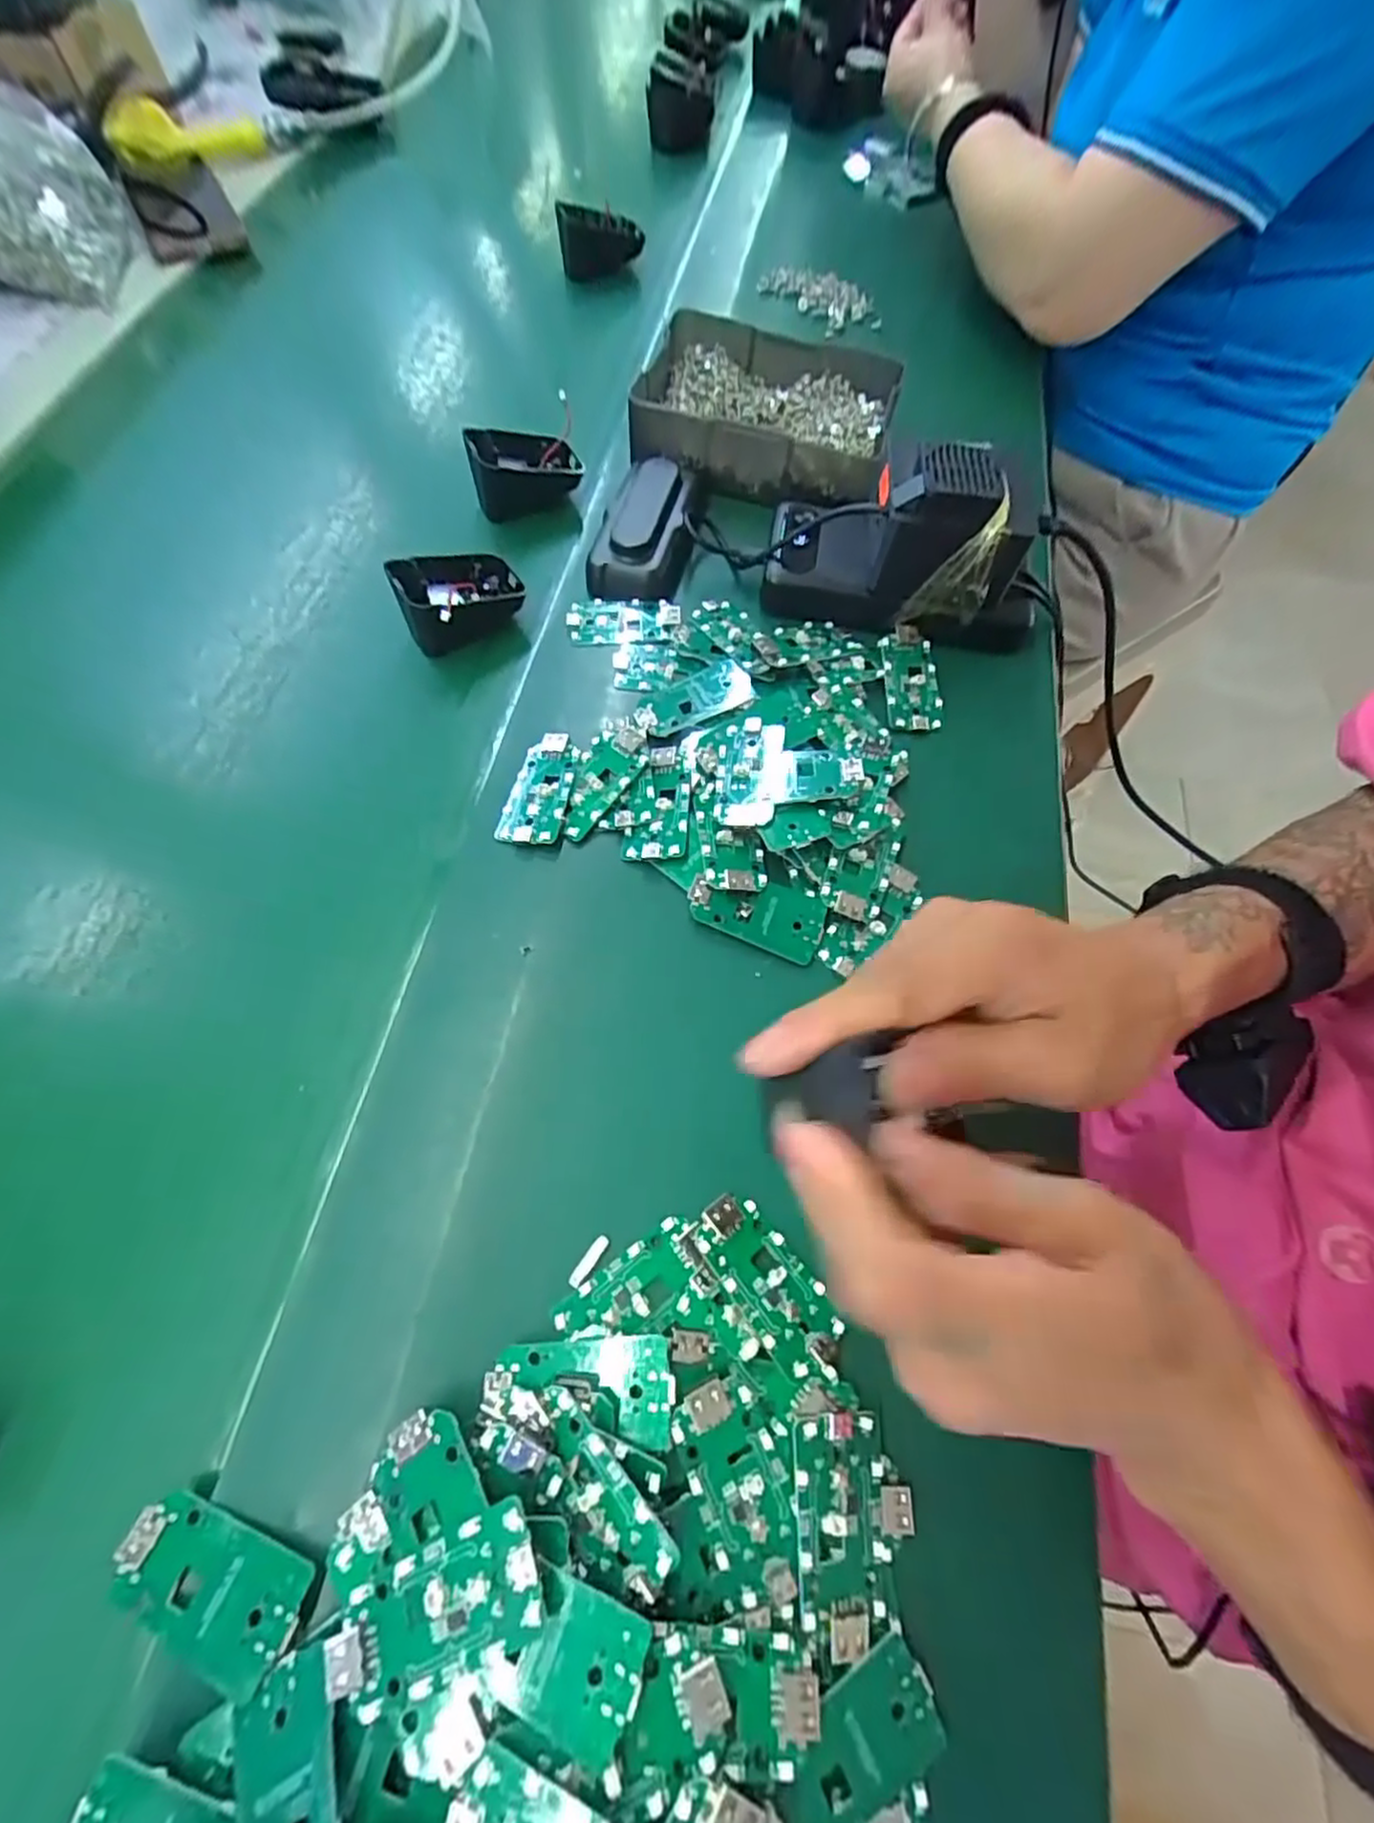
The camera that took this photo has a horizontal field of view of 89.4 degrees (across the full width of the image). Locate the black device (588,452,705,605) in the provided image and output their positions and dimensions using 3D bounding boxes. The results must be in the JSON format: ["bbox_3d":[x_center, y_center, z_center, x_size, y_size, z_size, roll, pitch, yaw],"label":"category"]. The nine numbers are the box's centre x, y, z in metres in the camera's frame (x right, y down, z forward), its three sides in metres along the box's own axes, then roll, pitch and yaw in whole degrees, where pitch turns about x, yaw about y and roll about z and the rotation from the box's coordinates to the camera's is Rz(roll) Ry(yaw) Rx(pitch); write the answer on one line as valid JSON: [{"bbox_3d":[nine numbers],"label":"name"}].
[{"bbox_3d":[-0.024,-0.240,0.420,0.056,0.028,0.113,7,65,3],"label":"black device"}]

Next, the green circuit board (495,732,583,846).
[{"bbox_3d":[-0.073,-0.062,0.349,0.031,0.008,0.063,10,65,5],"label":"green circuit board"}]

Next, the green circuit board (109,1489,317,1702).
[{"bbox_3d":[-0.150,0.211,0.218,0.063,0.004,0.031,15,58,13],"label":"green circuit board"}]

